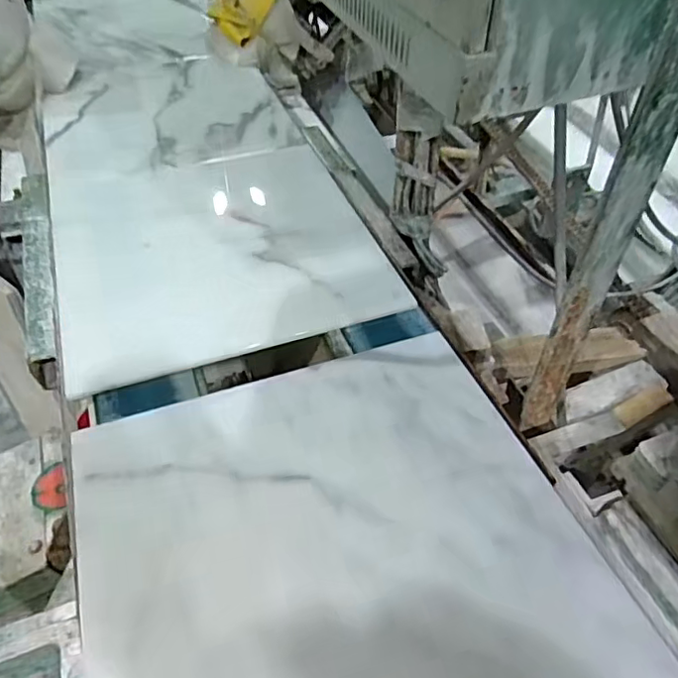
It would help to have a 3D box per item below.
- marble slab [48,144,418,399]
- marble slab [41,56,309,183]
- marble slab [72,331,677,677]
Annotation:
[{"bbox_3d":[-0.186,-0.148,0.869,0.447,0.019,0.444,-14,51,-15],"label":"marble slab"},{"bbox_3d":[-0.348,-0.458,1.153,0.449,0.021,0.436,-15,50,-13],"label":"marble slab"},{"bbox_3d":[0.000,0.198,0.540,0.450,0.015,0.439,-14,48,-15],"label":"marble slab"}]

